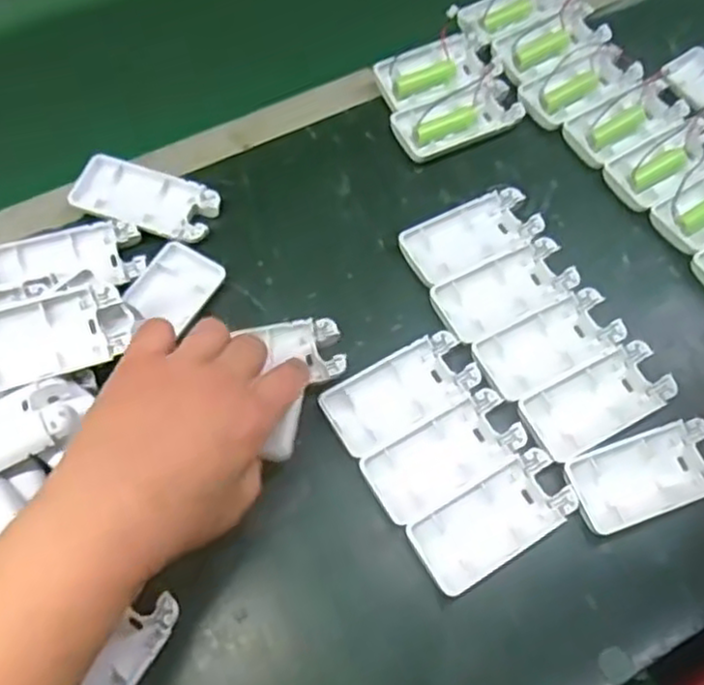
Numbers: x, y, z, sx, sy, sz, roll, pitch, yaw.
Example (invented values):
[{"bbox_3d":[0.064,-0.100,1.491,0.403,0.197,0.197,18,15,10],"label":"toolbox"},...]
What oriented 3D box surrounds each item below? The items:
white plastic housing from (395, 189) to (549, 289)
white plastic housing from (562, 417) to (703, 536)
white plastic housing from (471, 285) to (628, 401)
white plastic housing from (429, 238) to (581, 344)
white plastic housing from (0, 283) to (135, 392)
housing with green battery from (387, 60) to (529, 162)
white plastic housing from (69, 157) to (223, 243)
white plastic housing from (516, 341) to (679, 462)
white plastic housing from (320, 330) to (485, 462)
[{"bbox_3d":[0.081,-0.073,0.492,0.094,0.013,0.048,-26,68,-15],"label":"white plastic housing"},{"bbox_3d":[0.171,0.077,0.420,0.093,0.015,0.046,-18,67,-12],"label":"white plastic housing"},{"bbox_3d":[0.124,0.000,0.455,0.093,0.010,0.043,-25,68,-15],"label":"white plastic housing"},{"bbox_3d":[0.100,-0.034,0.472,0.094,0.010,0.046,-25,68,-14],"label":"white plastic housing"},{"bbox_3d":[-0.176,-0.003,0.411,0.095,0.015,0.045,-19,89,-19],"label":"white plastic housing"},{"bbox_3d":[0.078,-0.171,0.536,0.101,0.021,0.050,-26,68,-15],"label":"housing with green battery"},{"bbox_3d":[-0.140,-0.097,0.491,0.096,0.010,0.048,18,65,5],"label":"white plastic housing"},{"bbox_3d":[0.149,0.035,0.439,0.093,0.010,0.045,-25,68,-15],"label":"white plastic housing"},{"bbox_3d":[0.030,0.031,0.439,0.092,0.013,0.045,-28,69,-16],"label":"white plastic housing"}]

